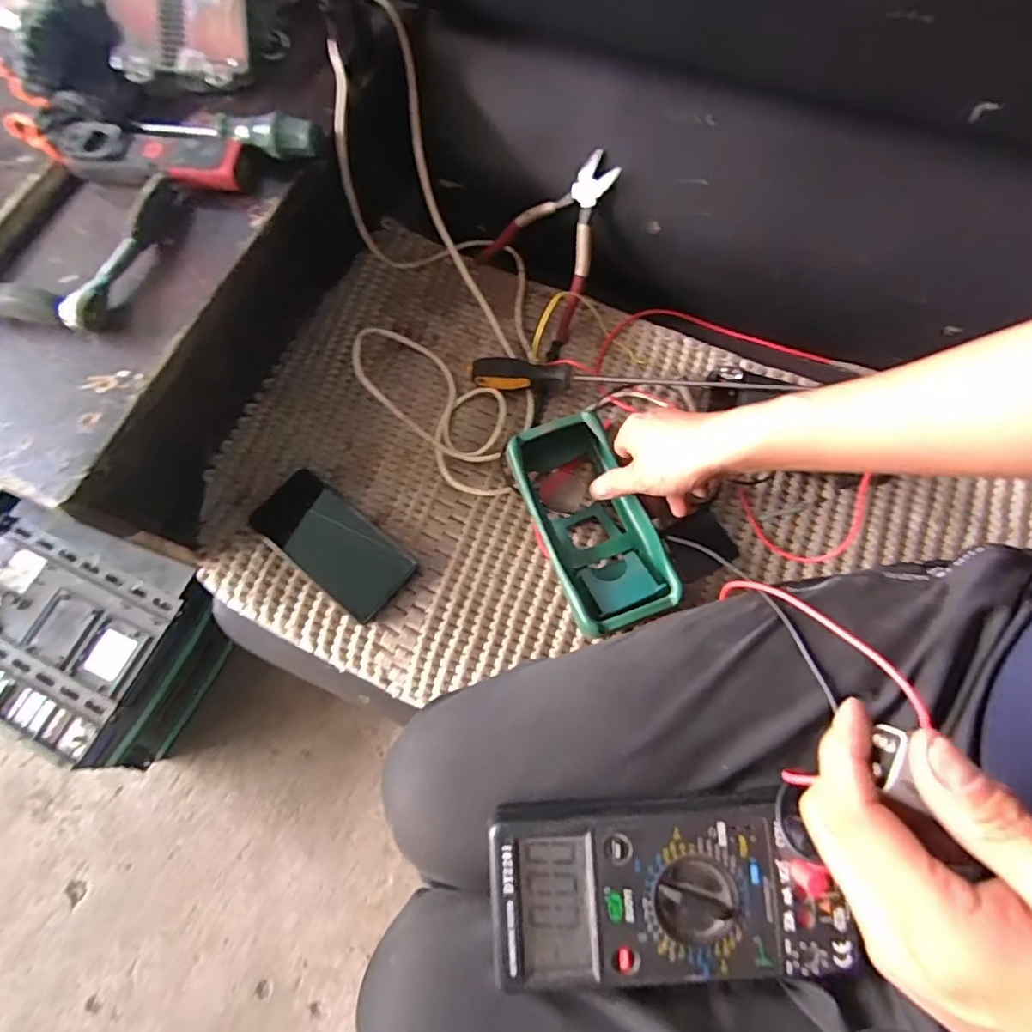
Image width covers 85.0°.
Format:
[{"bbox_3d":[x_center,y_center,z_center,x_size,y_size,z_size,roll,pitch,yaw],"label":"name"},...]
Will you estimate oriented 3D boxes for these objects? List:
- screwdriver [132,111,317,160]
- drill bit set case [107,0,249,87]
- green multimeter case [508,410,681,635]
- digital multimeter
[{"bbox_3d":[-0.255,-0.339,0.496,0.177,0.035,0.025,15,72,7],"label":"screwdriver"},{"bbox_3d":[-0.311,-0.473,0.511,0.122,0.028,0.170,-5,89,-7],"label":"drill bit set case"},{"bbox_3d":[0.071,0.009,0.537,0.099,0.062,0.197,-21,74,-5],"label":"green multimeter case"},{"bbox_3d":[0.079,0.199,0.303,0.180,0.029,0.090,-4,70,1],"label":"digital multimeter"}]

